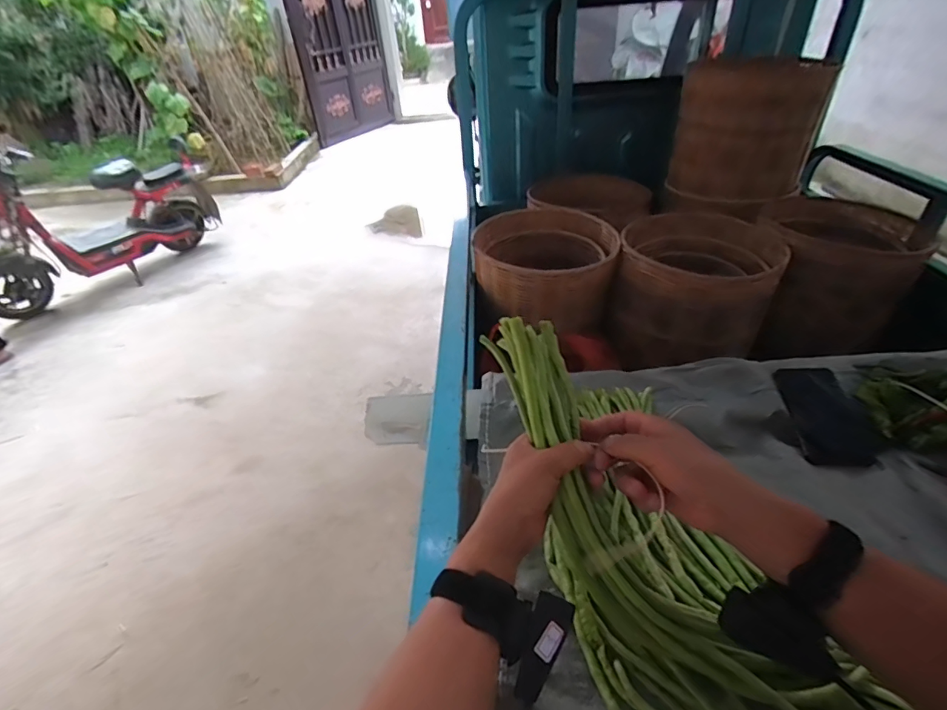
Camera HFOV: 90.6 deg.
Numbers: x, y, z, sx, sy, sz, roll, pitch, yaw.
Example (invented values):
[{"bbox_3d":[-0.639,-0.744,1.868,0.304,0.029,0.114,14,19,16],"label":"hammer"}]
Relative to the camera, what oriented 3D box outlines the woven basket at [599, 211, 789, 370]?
[{"bbox_3d":[0.533,-0.167,1.155,0.348,0.237,0.368,11,41,21],"label":"woven basket"}]

